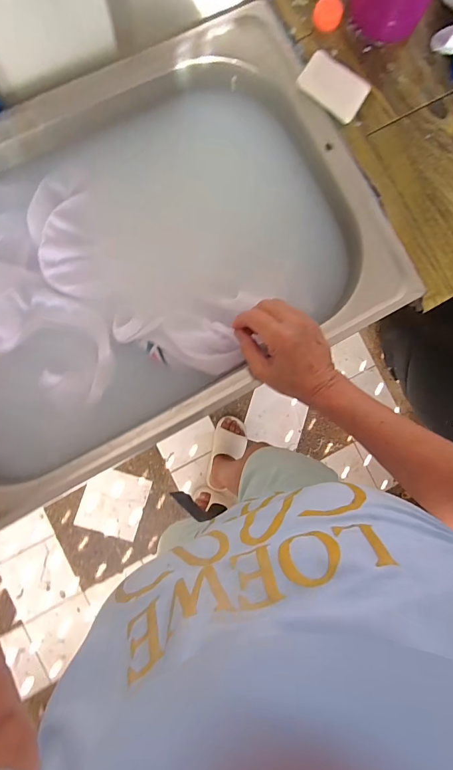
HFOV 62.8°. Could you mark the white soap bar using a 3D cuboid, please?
[{"bbox_3d":[0.126,-0.353,0.441,0.079,0.013,0.054,33,85,-2],"label":"white soap bar"}]

